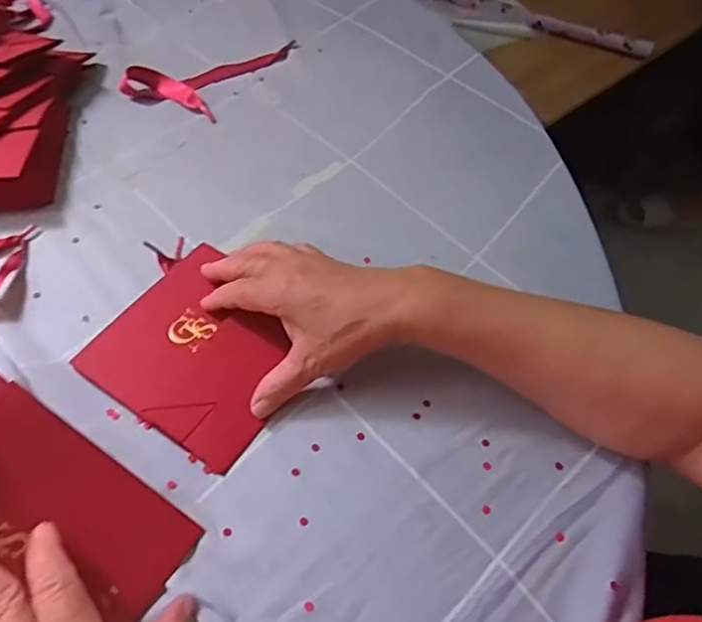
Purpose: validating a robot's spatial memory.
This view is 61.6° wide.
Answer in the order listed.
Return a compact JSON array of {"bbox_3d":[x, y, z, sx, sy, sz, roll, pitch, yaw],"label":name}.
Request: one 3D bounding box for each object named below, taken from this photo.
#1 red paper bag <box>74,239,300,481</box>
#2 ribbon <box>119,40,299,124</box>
[{"bbox_3d":[-0.104,0.025,0.424,0.138,0.012,0.127,27,62,22],"label":"red paper bag"},{"bbox_3d":[-0.142,-0.257,0.611,0.097,0.015,0.164,32,63,14],"label":"ribbon"}]

